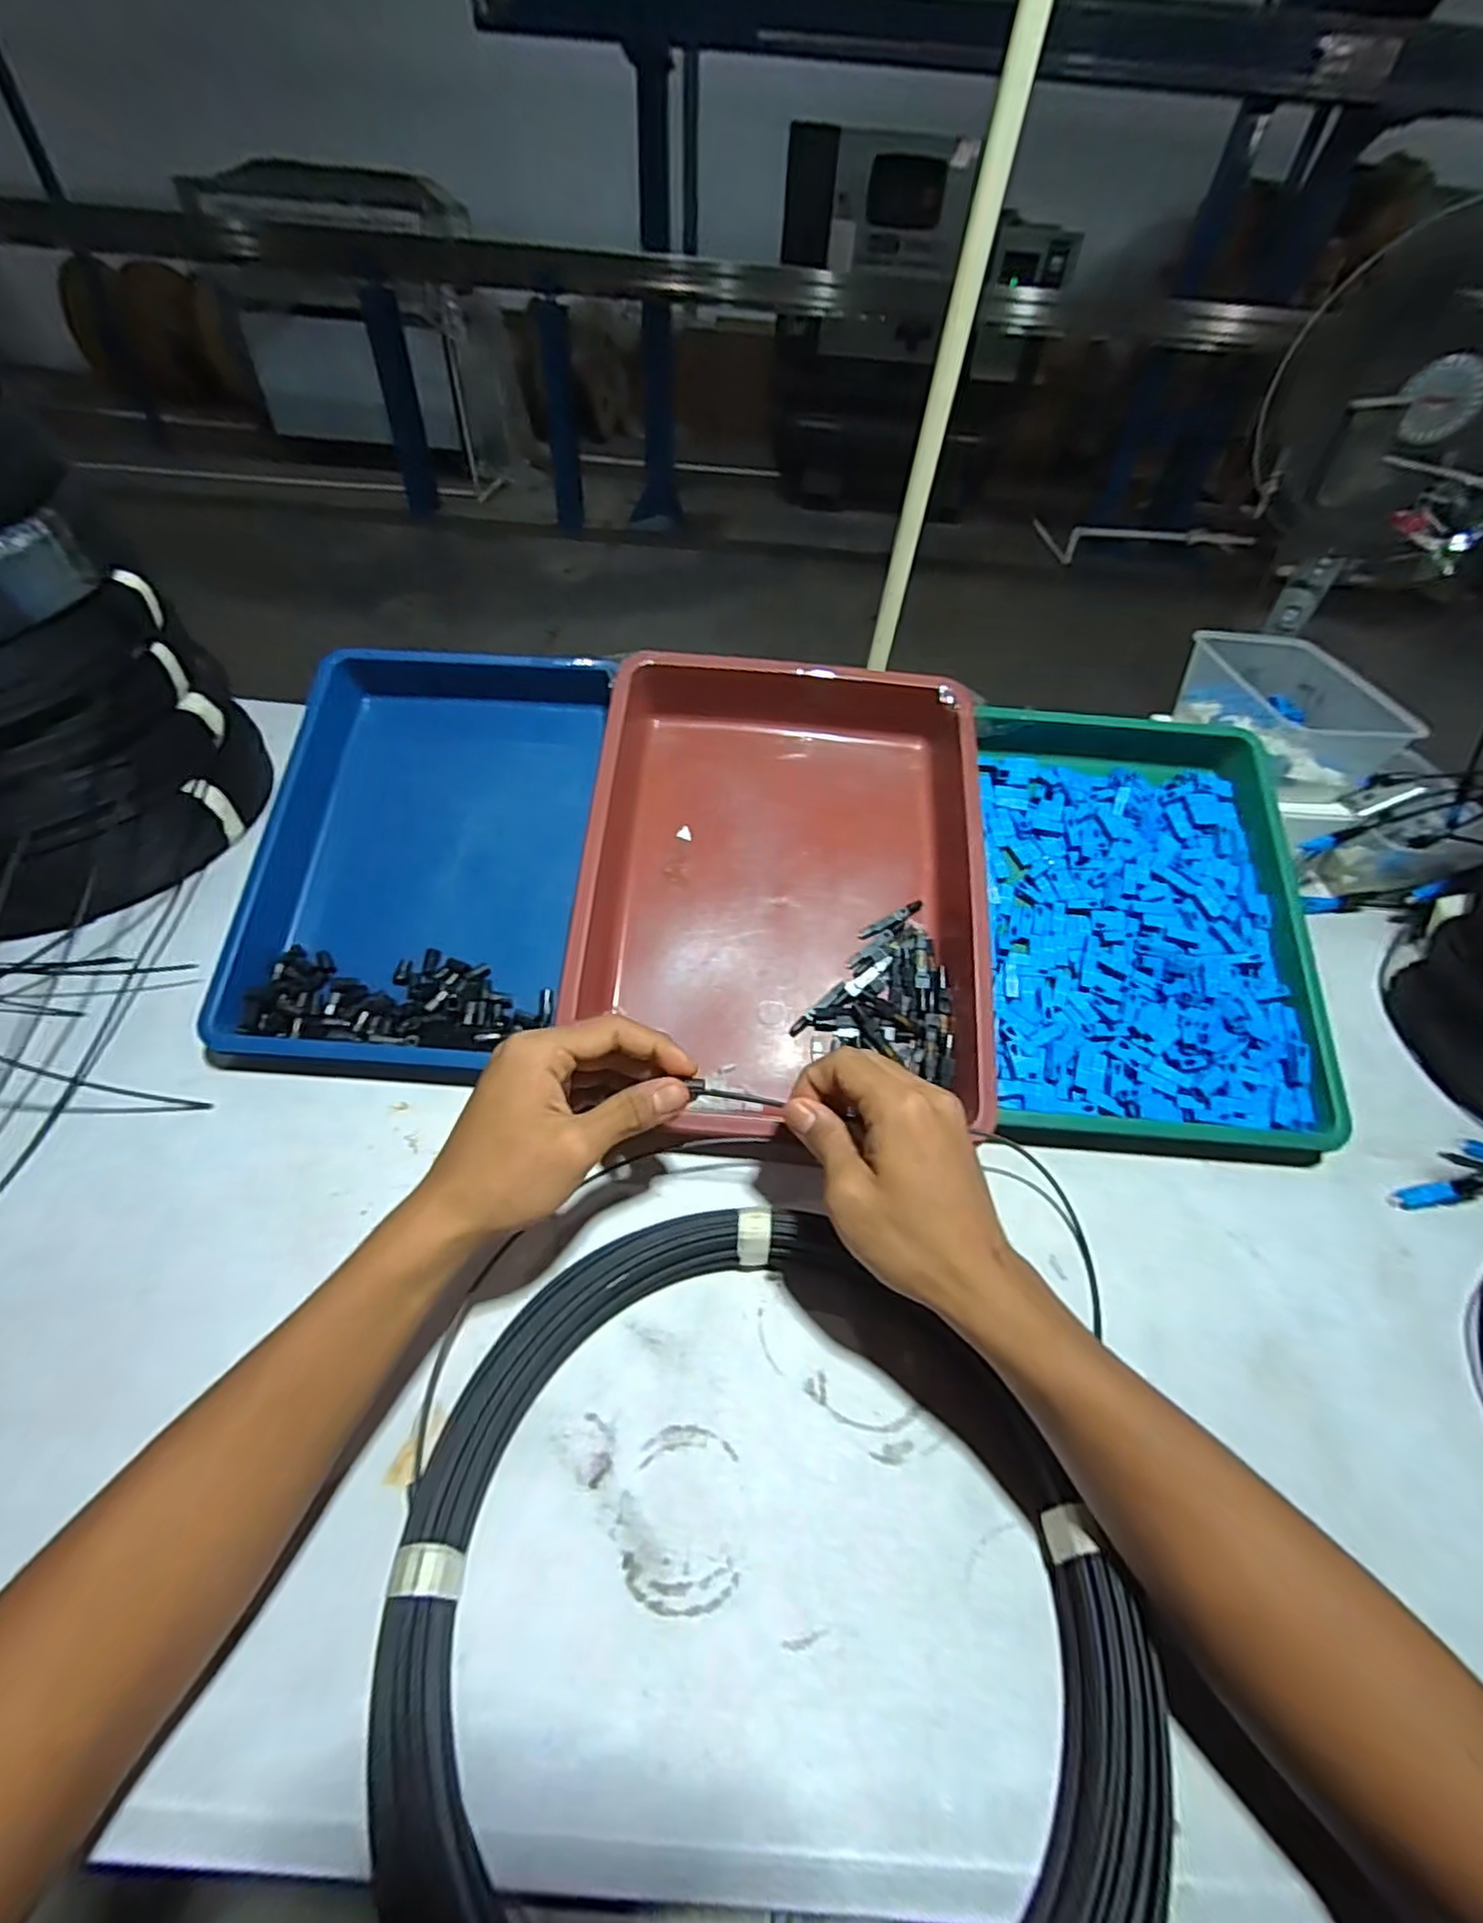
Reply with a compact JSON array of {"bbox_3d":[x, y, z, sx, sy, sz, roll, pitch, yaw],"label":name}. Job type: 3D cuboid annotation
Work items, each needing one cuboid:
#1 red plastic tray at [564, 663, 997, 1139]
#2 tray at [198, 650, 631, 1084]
[{"bbox_3d":[0.031,-0.064,0.489,0.267,0.062,0.363,5,68,0],"label":"red plastic tray"},{"bbox_3d":[-0.225,-0.091,0.501,0.214,0.045,0.348,8,69,-4],"label":"tray"}]

